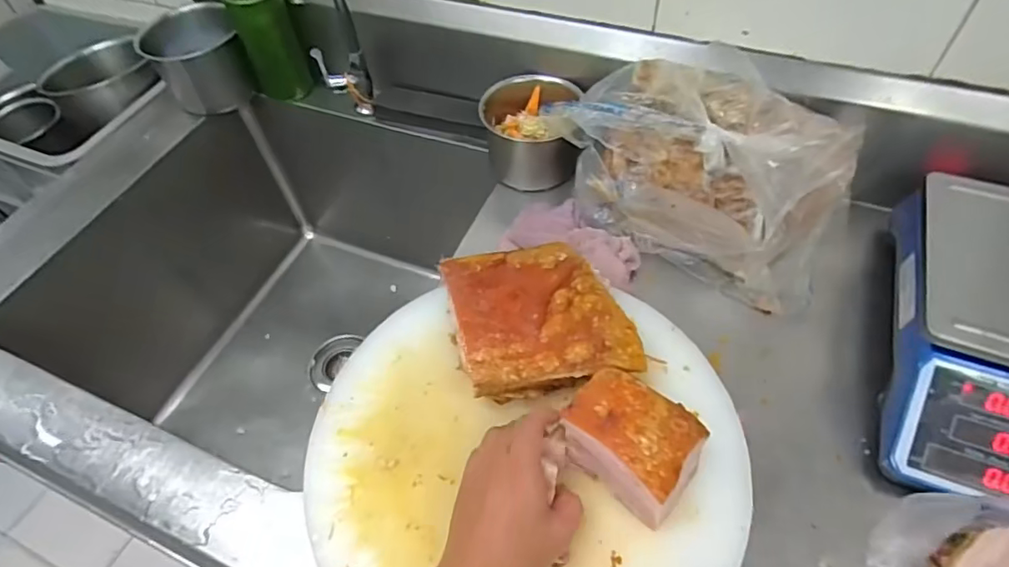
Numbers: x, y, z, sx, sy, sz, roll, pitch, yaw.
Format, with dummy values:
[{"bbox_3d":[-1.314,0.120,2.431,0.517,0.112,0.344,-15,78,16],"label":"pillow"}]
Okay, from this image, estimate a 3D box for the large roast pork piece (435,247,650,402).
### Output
[{"bbox_3d":[0.029,0.027,0.484,0.146,0.047,0.137,-11,53,-3],"label":"large roast pork piece"}]

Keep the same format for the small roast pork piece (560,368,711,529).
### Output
[{"bbox_3d":[0.097,0.118,0.419,0.096,0.056,0.073,34,63,26],"label":"small roast pork piece"}]

